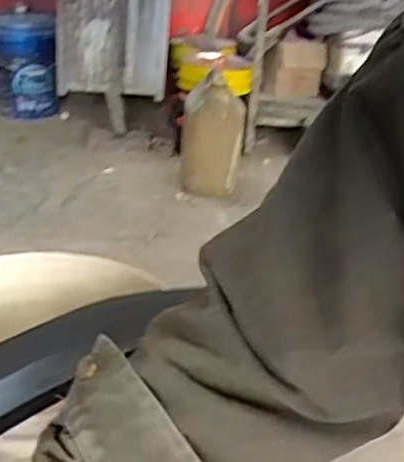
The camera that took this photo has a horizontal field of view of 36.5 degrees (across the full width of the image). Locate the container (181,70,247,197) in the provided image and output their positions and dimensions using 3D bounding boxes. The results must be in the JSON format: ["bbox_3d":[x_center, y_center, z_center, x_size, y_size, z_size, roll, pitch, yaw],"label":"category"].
[{"bbox_3d":[0.033,-0.293,1.883,0.179,0.339,0.224,8,25,2],"label":"container"}]

